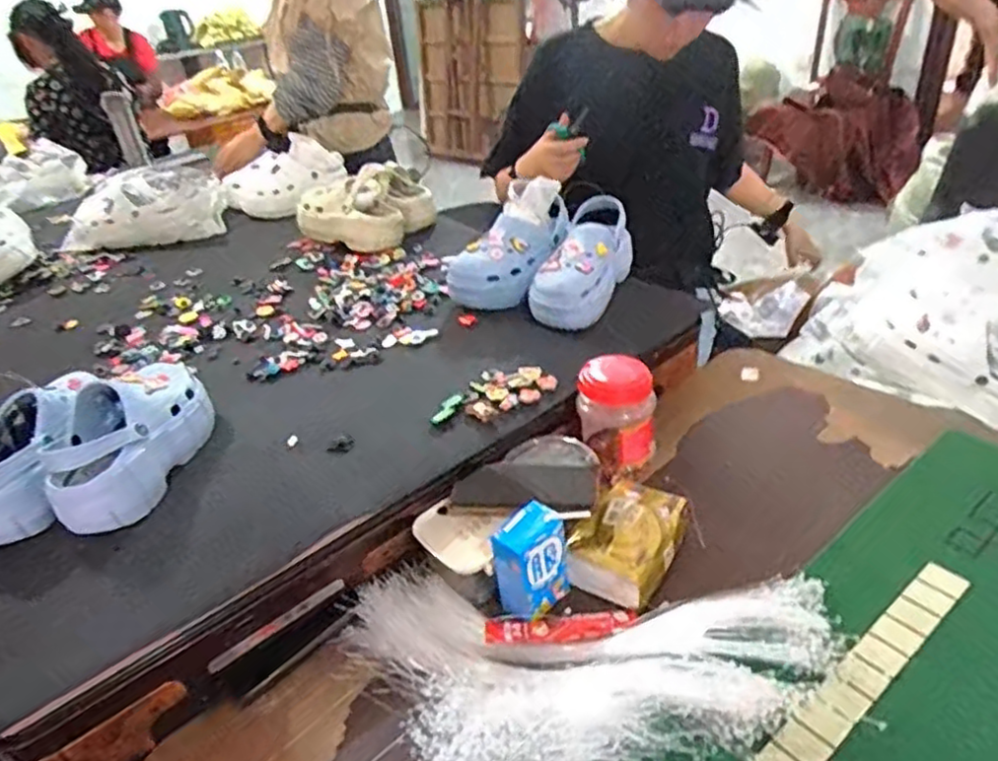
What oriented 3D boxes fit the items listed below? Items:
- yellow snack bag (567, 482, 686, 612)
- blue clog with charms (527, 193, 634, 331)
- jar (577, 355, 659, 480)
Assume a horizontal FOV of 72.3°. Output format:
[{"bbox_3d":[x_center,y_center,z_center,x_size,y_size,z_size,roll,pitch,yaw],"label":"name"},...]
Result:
[{"bbox_3d":[0.140,0.169,0.737,0.096,0.052,0.141,18,40,33],"label":"yellow snack bag"},{"bbox_3d":[0.131,-0.176,1.057,0.107,0.113,0.237,16,53,31],"label":"blue clog with charms"},{"bbox_3d":[0.148,0.045,0.860,0.085,0.132,0.084,-5,33,3],"label":"jar"}]

